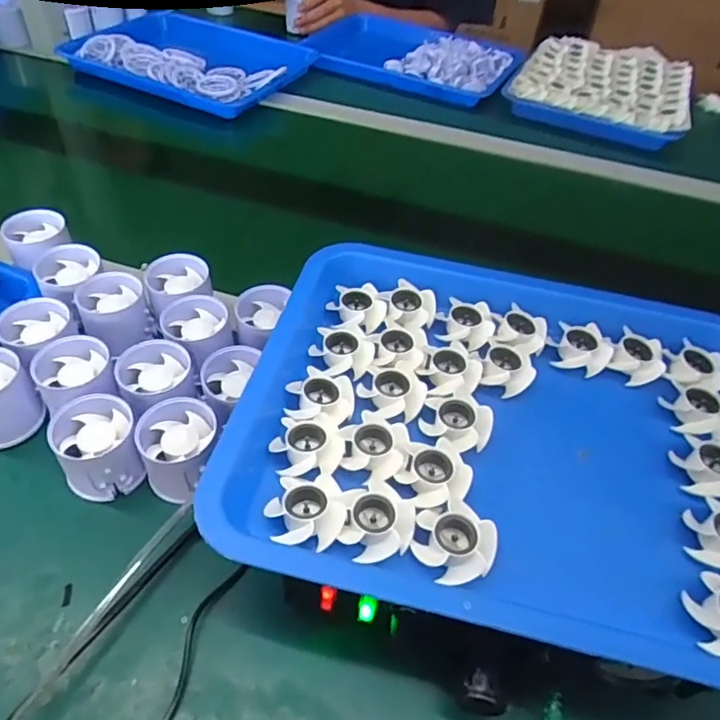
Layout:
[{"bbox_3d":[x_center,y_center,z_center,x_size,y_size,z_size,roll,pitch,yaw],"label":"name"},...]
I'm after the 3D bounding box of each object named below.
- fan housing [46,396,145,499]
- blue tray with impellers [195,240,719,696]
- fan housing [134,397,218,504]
[{"bbox_3d":[-0.176,0.057,0.385,0.051,0.042,0.058,-22,52,-25],"label":"fan housing"},{"bbox_3d":[0.100,0.038,0.364,0.335,0.041,0.272,14,46,6],"label":"blue tray with impellers"},{"bbox_3d":[-0.123,0.064,0.389,0.050,0.056,0.051,-3,47,-10],"label":"fan housing"}]

